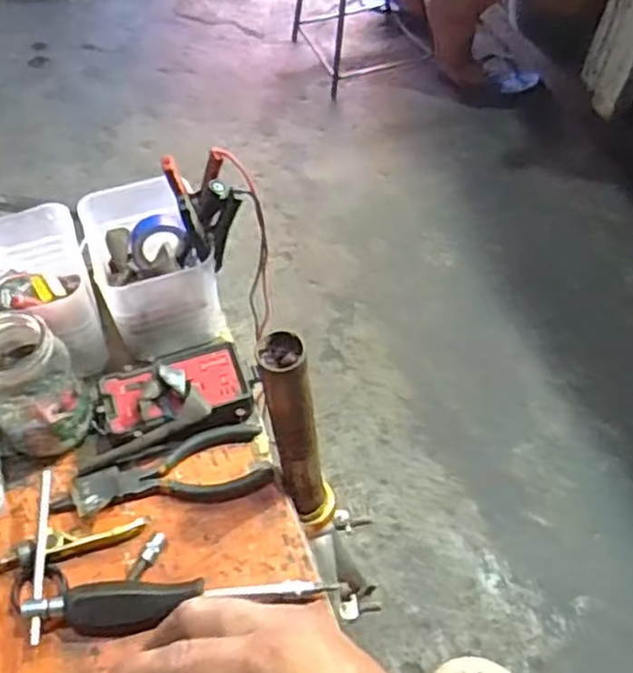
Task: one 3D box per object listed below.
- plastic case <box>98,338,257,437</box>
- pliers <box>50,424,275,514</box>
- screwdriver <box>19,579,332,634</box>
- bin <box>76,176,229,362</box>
[{"bbox_3d":[-0.104,0.044,0.534,0.105,0.024,0.067,-12,55,-10],"label":"plastic case"},{"bbox_3d":[-0.108,0.097,0.505,0.148,0.011,0.050,-10,55,-9],"label":"pliers"},{"bbox_3d":[-0.083,0.166,0.452,0.187,0.022,0.029,-1,54,-3],"label":"screwdriver"},{"bbox_3d":[-0.132,-0.054,0.569,0.088,0.083,0.119,-21,57,-16],"label":"bin"}]

